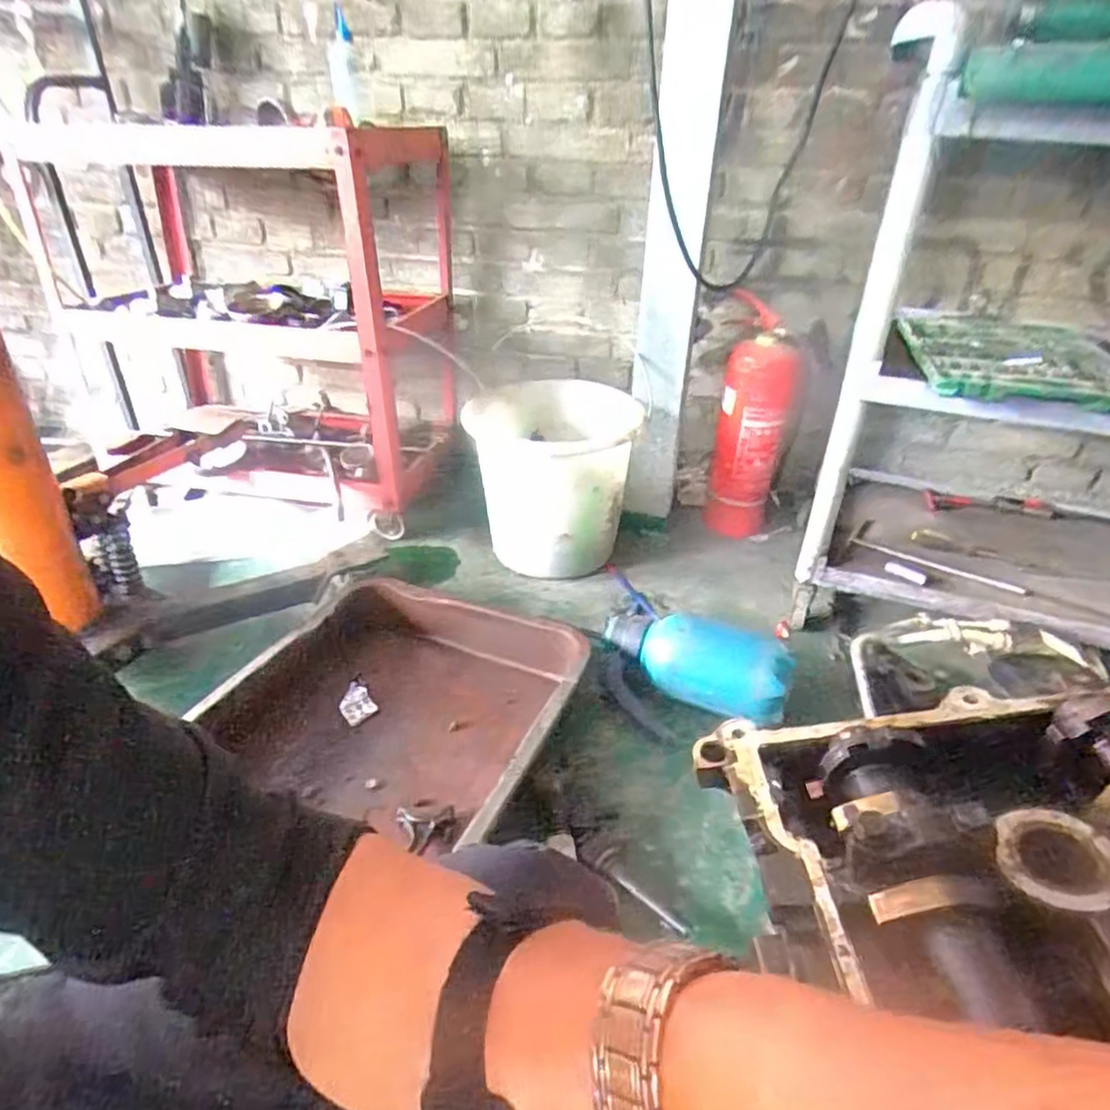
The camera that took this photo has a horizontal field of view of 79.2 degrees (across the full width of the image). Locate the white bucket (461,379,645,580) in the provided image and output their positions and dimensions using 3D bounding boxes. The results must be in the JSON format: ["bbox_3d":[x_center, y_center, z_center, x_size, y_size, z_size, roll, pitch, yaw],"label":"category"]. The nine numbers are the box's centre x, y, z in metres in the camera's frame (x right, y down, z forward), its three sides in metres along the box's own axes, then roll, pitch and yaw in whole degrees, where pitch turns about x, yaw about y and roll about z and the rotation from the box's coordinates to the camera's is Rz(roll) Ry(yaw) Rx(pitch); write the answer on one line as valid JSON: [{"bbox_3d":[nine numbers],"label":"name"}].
[{"bbox_3d":[-0.006,-0.139,1.344,0.333,0.320,0.333,1,32,-1],"label":"white bucket"}]

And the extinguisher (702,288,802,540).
[{"bbox_3d":[0.419,-0.268,1.450,0.138,0.485,0.134,8,32,10],"label":"extinguisher"}]

